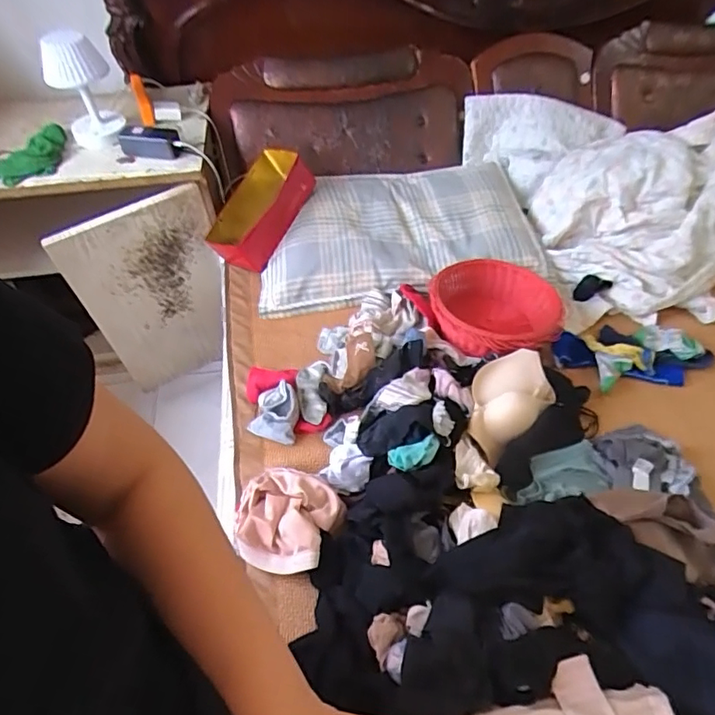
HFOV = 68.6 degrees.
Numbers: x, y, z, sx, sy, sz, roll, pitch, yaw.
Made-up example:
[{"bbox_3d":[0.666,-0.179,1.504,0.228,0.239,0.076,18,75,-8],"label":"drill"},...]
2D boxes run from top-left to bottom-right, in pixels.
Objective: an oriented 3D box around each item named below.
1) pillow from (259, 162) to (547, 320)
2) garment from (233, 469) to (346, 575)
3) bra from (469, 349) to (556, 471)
[{"bbox_3d":[0.086,-0.332,1.328,0.672,0.101,0.394,-8,50,-6],"label":"pillow"},{"bbox_3d":[-0.120,0.262,0.863,0.168,0.044,0.163,0,50,1],"label":"garment"},{"bbox_3d":[0.273,0.078,0.971,0.195,0.083,0.126,-34,57,-25],"label":"bra"}]

